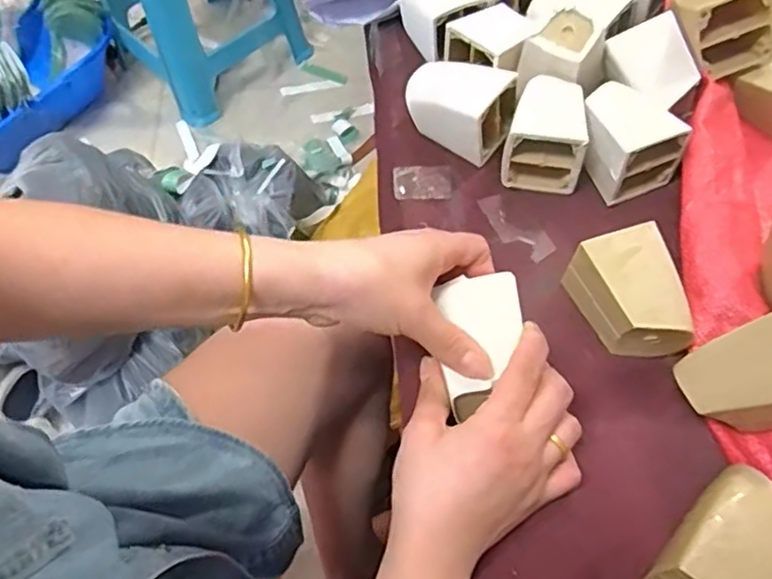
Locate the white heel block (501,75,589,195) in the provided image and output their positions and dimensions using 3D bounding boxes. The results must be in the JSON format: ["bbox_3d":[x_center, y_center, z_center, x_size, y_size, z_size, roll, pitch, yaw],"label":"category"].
[{"bbox_3d":[0.125,-0.124,0.494,0.060,0.055,0.077,11,61,9],"label":"white heel block"}]

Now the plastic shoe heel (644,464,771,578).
[{"bbox_3d":[0.185,0.137,0.337,0.057,0.052,0.081,34,67,20],"label":"plastic shoe heel"}]

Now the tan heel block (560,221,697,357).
[{"bbox_3d":[0.163,0.004,0.414,0.056,0.054,0.079,-20,61,-8],"label":"tan heel block"}]

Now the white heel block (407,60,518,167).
[{"bbox_3d":[0.058,-0.149,0.510,0.085,0.050,0.055,29,65,18],"label":"white heel block"}]

